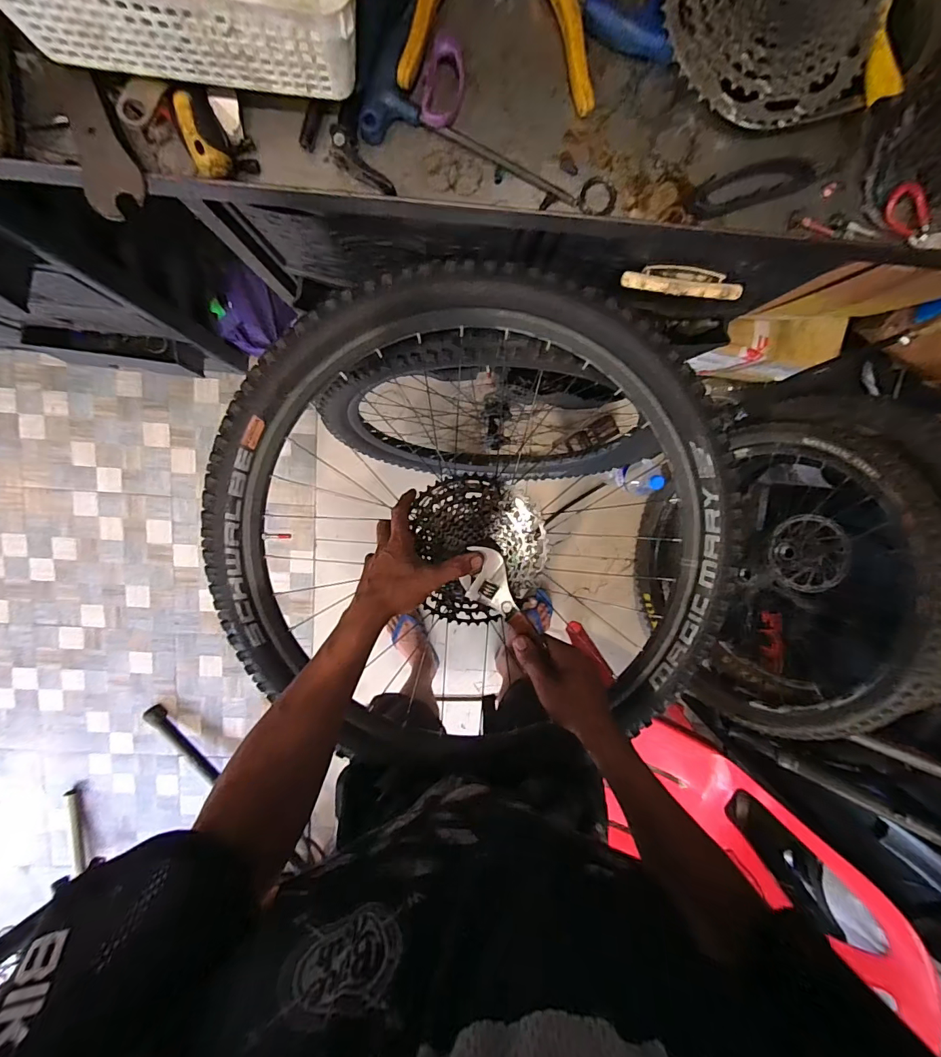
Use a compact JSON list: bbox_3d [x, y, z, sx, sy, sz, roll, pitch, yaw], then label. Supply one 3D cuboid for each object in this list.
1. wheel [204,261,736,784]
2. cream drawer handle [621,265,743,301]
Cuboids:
[{"bbox_3d":[0.002,0.020,0.579,0.681,0.130,0.635,0,99,-3],"label":"wheel"},{"bbox_3d":[0.244,-0.285,0.515,0.136,0.012,0.029,5,99,-4],"label":"cream drawer handle"}]

